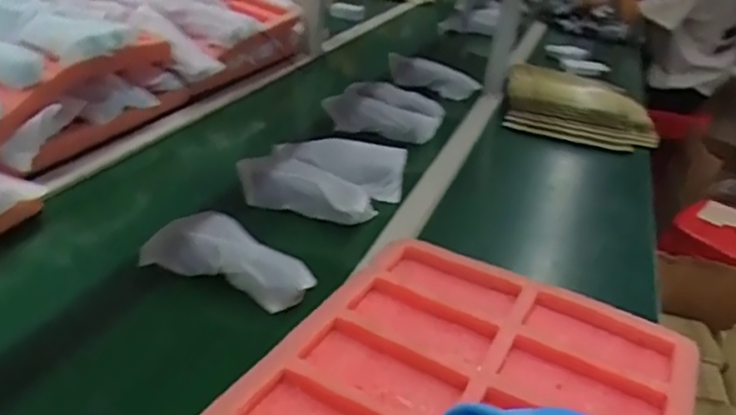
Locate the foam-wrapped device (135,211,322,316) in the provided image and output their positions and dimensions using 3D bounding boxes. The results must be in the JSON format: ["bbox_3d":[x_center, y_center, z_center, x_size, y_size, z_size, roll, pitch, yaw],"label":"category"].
[{"bbox_3d":[-0.145,0.054,0.670,0.189,0.055,0.059,14,29,13],"label":"foam-wrapped device"}]

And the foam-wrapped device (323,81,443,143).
[{"bbox_3d":[0.029,-0.164,1.098,0.185,0.078,0.098,16,30,17],"label":"foam-wrapped device"}]

